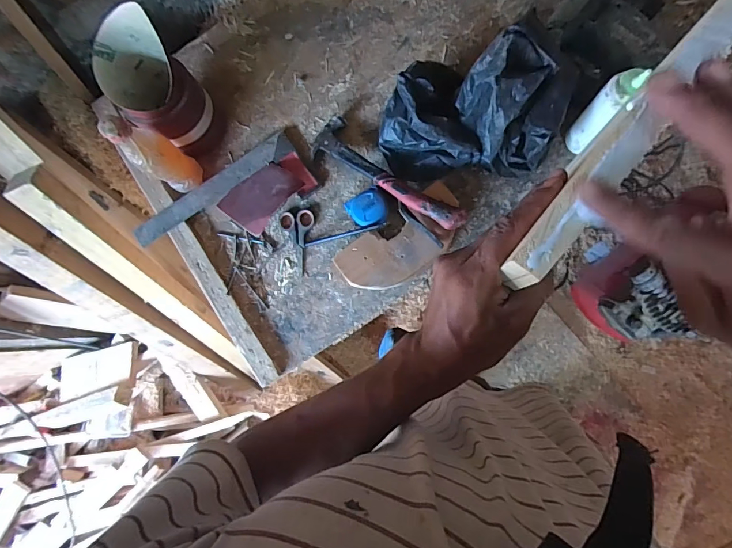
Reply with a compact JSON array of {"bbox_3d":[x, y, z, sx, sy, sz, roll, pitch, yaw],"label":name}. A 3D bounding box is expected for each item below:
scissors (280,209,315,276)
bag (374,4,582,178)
[{"bbox_3d":[-0.120,-0.055,0.696,0.055,0.007,0.107,5,84,8],"label":"scissors"},{"bbox_3d":[0.155,-0.241,0.607,0.264,0.173,0.155,4,84,7],"label":"bag"}]

